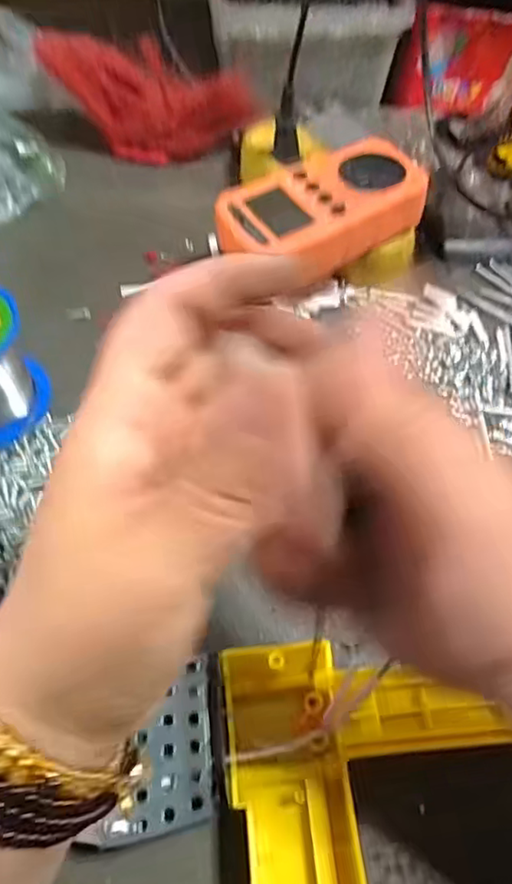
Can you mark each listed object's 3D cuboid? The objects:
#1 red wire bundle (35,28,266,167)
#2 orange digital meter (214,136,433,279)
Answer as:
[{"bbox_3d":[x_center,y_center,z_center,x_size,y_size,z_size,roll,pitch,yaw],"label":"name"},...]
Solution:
[{"bbox_3d":[-0.080,-0.270,0.476,0.156,0.070,0.060,9,57,2],"label":"red wire bundle"},{"bbox_3d":[0.040,-0.143,0.377,0.128,0.036,0.072,-26,64,-19],"label":"orange digital meter"}]

